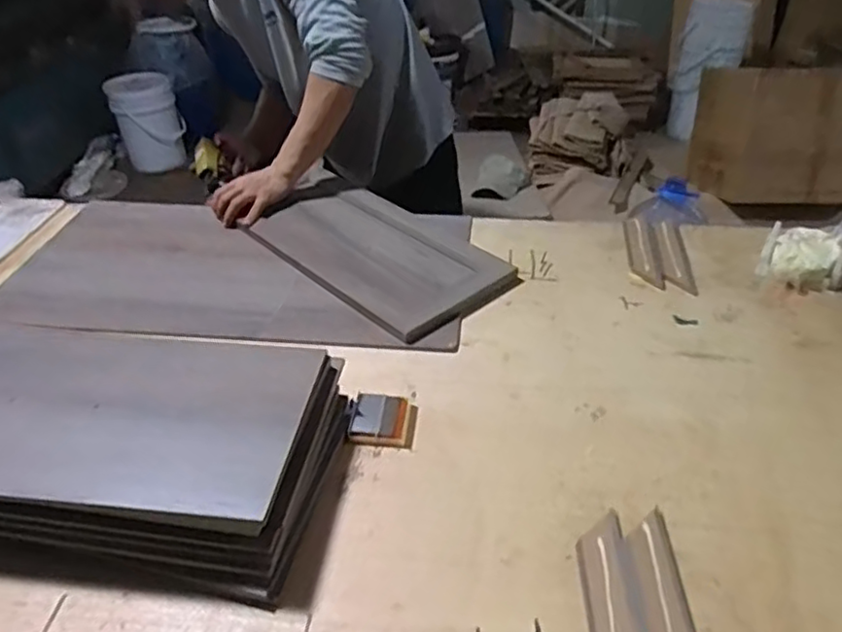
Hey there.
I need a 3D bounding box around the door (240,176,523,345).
[{"bbox_3d":[-0.097,-0.118,1.104,0.502,0.037,0.252,30,48,35],"label":"door"}]

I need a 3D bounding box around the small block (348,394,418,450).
[{"bbox_3d":[-0.044,0.124,0.780,0.075,0.024,0.068,1,37,4],"label":"small block"}]

